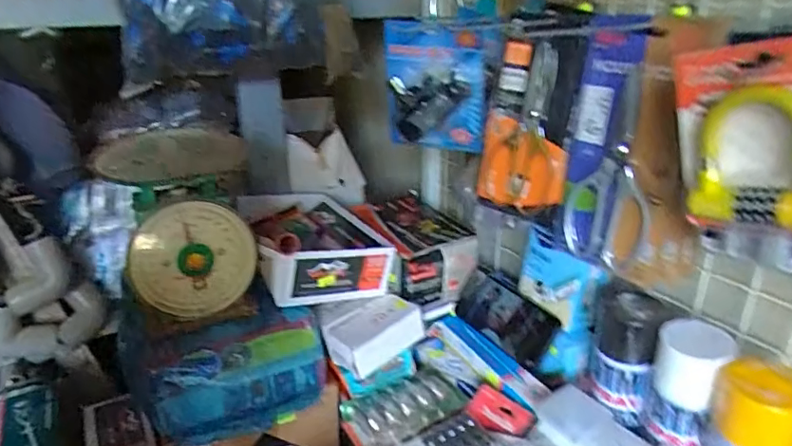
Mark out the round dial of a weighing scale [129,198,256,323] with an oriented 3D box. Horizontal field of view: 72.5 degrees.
[{"bbox_3d":[-0.230,0.041,0.613,0.132,0.124,0.042,-6,23,-13],"label":"round dial of a weighing scale"}]

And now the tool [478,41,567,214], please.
[{"bbox_3d":[0.162,-0.112,0.653,0.114,0.199,0.036,18,17,41],"label":"tool"}]

